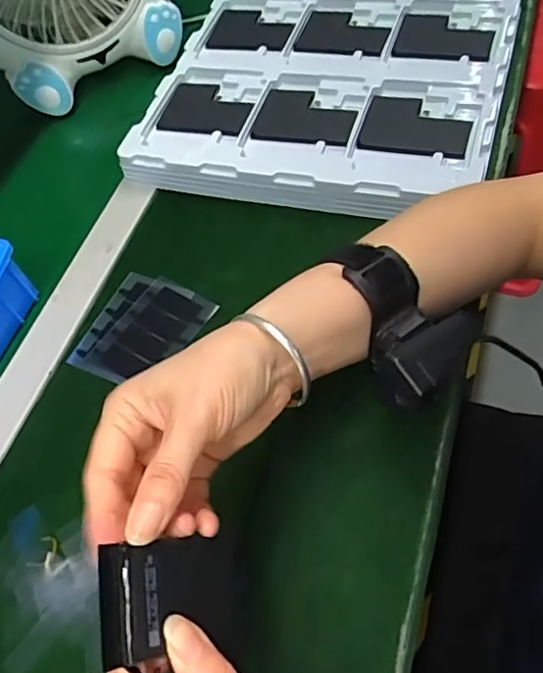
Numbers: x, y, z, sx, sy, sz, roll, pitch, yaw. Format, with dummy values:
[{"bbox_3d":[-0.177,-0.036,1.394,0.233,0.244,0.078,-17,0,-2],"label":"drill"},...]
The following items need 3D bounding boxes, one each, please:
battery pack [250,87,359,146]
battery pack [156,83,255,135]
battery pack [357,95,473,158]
[{"bbox_3d":[0.032,-0.198,0.514,0.089,0.014,0.072,12,61,17],"label":"battery pack"},{"bbox_3d":[-0.059,-0.220,0.538,0.084,0.005,0.075,9,61,16],"label":"battery pack"},{"bbox_3d":[0.125,-0.182,0.486,0.090,0.008,0.068,16,63,20],"label":"battery pack"}]

